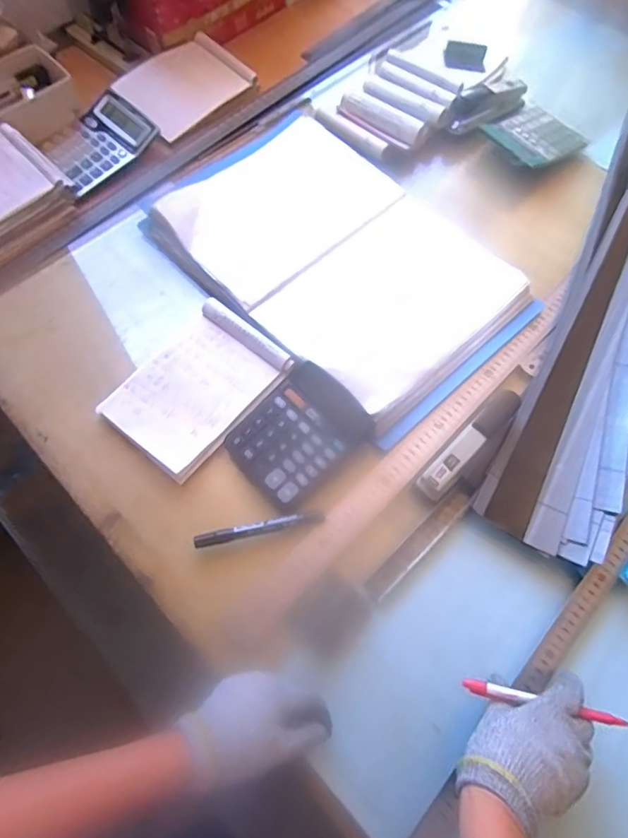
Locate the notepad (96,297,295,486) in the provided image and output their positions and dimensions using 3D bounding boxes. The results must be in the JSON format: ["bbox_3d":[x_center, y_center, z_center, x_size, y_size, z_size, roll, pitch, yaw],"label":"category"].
[{"bbox_3d":[-0.139,-0.040,0.629,0.140,0.022,0.194,39,70,13],"label":"notepad"}]

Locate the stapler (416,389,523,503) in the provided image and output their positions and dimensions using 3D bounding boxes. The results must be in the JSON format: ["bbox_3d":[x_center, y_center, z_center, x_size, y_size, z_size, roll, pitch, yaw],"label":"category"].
[{"bbox_3d":[0.174,0.027,0.593,0.032,0.052,0.152,41,70,14],"label":"stapler"}]

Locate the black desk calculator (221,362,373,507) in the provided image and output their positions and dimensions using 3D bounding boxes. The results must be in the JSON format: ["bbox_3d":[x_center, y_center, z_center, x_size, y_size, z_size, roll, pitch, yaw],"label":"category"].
[{"bbox_3d":[-0.018,0.015,0.601,0.119,0.031,0.143,43,70,15],"label":"black desk calculator"}]

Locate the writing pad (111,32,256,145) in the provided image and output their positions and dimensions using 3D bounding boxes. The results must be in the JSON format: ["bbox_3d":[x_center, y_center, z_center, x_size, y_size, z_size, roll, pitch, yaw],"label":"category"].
[{"bbox_3d":[-0.213,-0.545,0.862,0.155,0.018,0.203,37,70,16],"label":"writing pad"}]

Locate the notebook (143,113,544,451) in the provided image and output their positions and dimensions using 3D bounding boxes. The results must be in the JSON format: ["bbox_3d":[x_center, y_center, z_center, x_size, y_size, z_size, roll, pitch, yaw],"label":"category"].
[{"bbox_3d":[0.037,-0.223,0.711,0.322,0.030,0.462,-40,74,-18],"label":"notebook"}]

